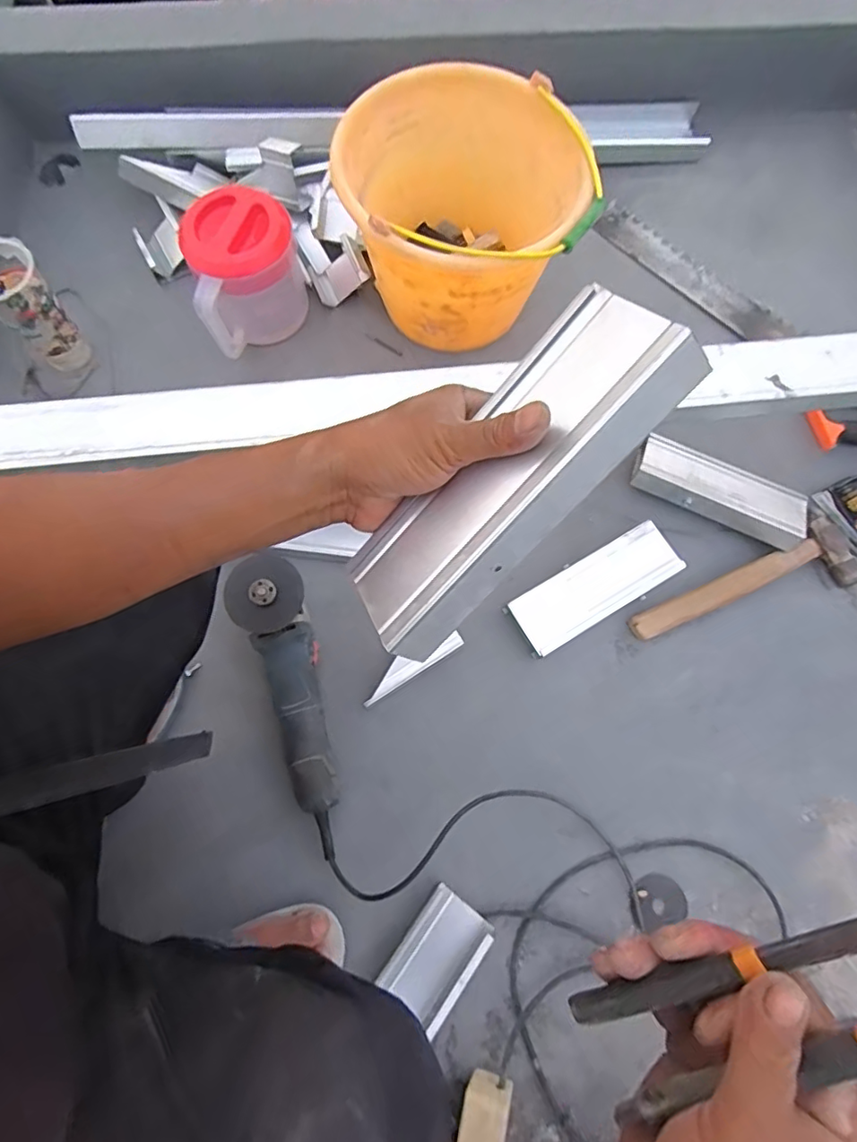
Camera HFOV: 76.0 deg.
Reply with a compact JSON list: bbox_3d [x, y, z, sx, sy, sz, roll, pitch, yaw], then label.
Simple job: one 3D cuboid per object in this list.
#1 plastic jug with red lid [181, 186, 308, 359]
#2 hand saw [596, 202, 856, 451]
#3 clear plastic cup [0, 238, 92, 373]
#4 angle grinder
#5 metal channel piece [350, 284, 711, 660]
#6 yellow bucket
[{"bbox_3d":[-0.242,-0.398,0.755,0.136,0.150,0.154,-11,75,-4],"label":"plastic jug with red lid"},{"bbox_3d":[0.478,-0.380,0.829,0.128,0.038,0.572,-33,77,-9],"label":"hand saw"},{"bbox_3d":[-0.530,-0.346,0.734,0.085,0.166,0.091,43,78,10],"label":"clear plastic cup"},{"bbox_3d":[-0.138,0.151,0.626,0.086,0.080,0.315,-22,76,-7],"label":"angle grinder"},{"bbox_3d":[0.043,-0.044,0.304,0.216,0.035,0.075,-45,46,17],"label":"metal channel piece"},{"bbox_3d":[0.039,-0.444,0.729,0.287,0.219,0.249,3,74,0],"label":"yellow bucket"}]

